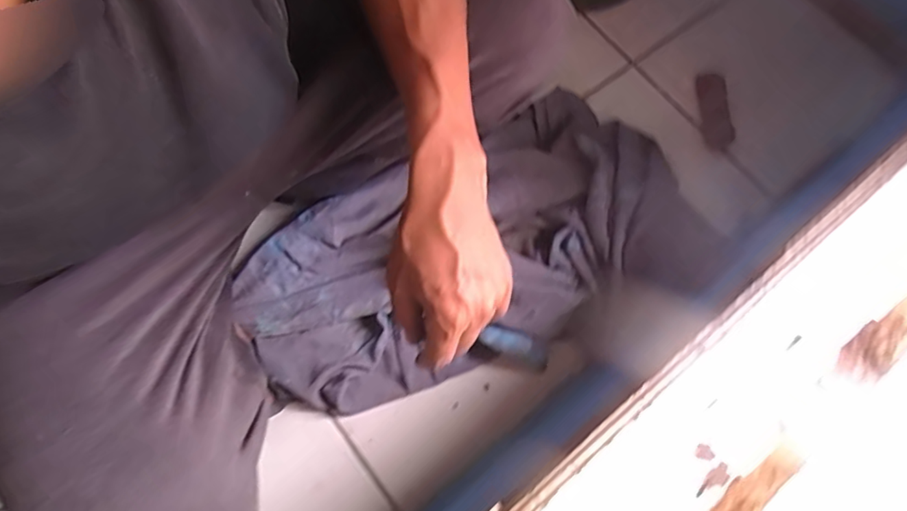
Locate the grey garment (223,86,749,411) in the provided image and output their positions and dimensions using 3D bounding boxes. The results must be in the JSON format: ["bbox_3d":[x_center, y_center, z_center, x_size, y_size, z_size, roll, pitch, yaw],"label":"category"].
[{"bbox_3d":[0.037,-0.010,0.653,0.510,0.057,0.276,-20,73,-3],"label":"grey garment"}]

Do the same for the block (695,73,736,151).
[{"bbox_3d":[0.360,-0.200,0.754,0.038,0.016,0.115,-1,72,-2],"label":"block"}]

